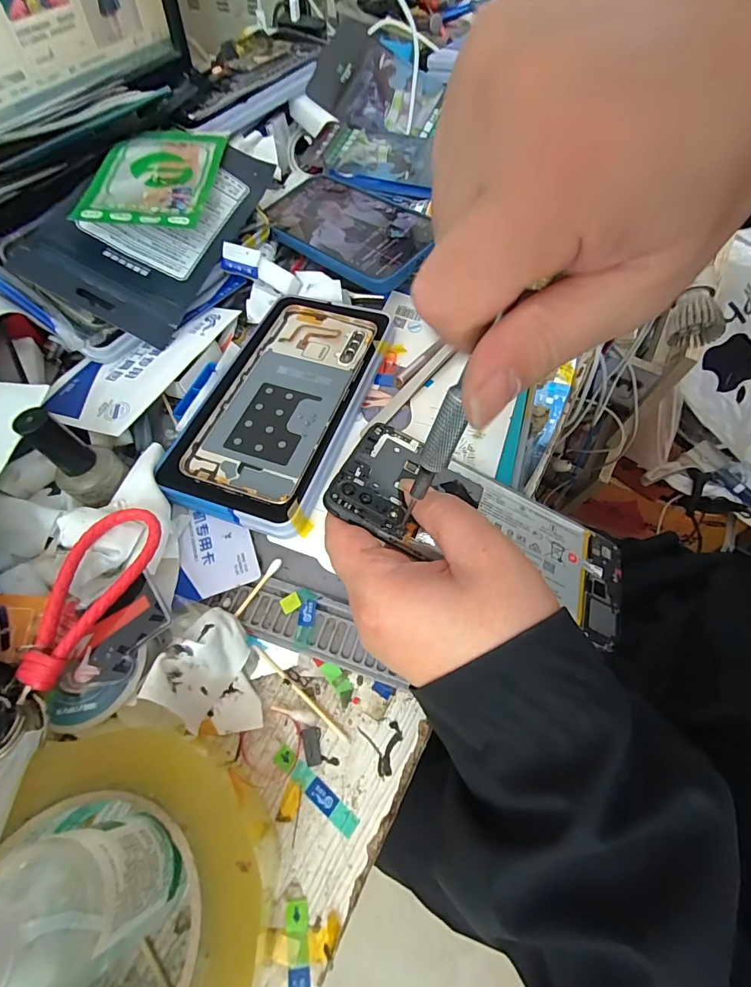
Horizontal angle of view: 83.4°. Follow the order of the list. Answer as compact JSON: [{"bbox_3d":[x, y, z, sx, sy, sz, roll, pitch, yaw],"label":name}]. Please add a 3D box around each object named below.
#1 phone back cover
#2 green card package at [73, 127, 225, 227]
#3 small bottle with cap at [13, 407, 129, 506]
[{"bbox_3d":[-0.062,-0.068,0.286,0.088,0.009,0.179,16,62,9],"label":"phone back cover"},{"bbox_3d":[-0.162,-0.241,0.315,0.078,0.006,0.144,2,59,-7],"label":"green card package"},{"bbox_3d":[-0.161,-0.021,0.224,0.024,0.050,0.031,17,62,10],"label":"small bottle with cap"}]

